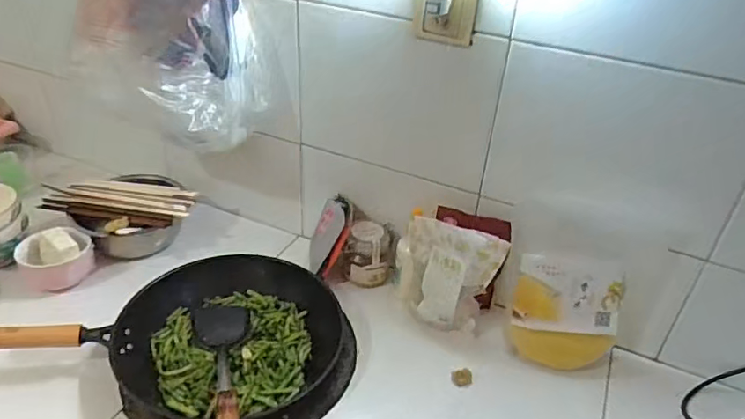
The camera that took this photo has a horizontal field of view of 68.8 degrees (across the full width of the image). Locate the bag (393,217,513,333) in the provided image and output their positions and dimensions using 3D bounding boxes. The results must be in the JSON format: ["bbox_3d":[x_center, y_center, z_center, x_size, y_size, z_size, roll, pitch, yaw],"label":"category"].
[{"bbox_3d":[0.106,0.108,0.871,0.173,0.200,0.047,22,39,25],"label":"bag"}]

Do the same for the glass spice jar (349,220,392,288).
[{"bbox_3d":[-0.004,0.080,0.962,0.073,0.090,0.073,3,35,0],"label":"glass spice jar"}]

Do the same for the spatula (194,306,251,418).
[{"bbox_3d":[-0.196,0.234,0.726,0.082,0.034,0.398,-7,18,-14],"label":"spatula"}]

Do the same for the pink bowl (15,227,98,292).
[{"bbox_3d":[-0.539,0.091,0.937,0.112,0.085,0.106,2,35,-1],"label":"pink bowl"}]

